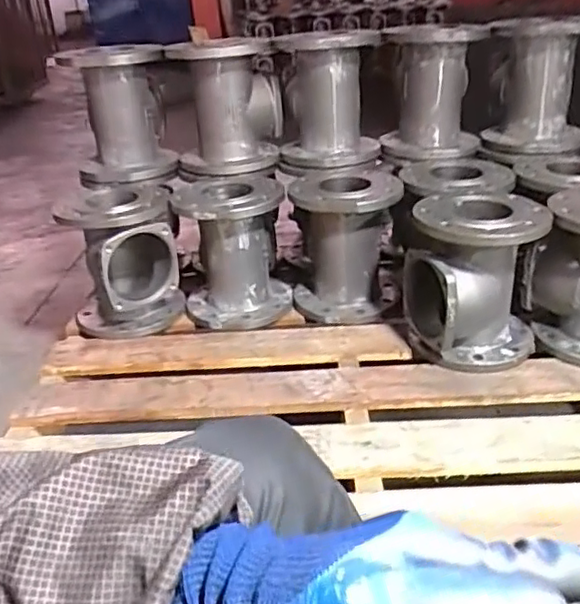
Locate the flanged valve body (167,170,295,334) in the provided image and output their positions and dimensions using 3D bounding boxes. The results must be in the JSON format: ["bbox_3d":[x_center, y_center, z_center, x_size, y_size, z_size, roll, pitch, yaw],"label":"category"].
[{"bbox_3d":[-0.113,-0.106,1.260,0.205,0.256,0.221,-6,28,-5],"label":"flanged valve body"}]

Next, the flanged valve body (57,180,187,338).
[{"bbox_3d":[-0.329,-0.079,1.237,0.206,0.258,0.203,-11,28,-12],"label":"flanged valve body"}]

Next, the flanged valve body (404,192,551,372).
[{"bbox_3d":[0.311,-0.033,1.058,0.198,0.254,0.195,-3,28,2],"label":"flanged valve body"}]

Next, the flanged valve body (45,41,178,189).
[{"bbox_3d":[-0.351,-0.384,1.289,0.196,0.268,0.225,-11,28,-12],"label":"flanged valve body"}]

